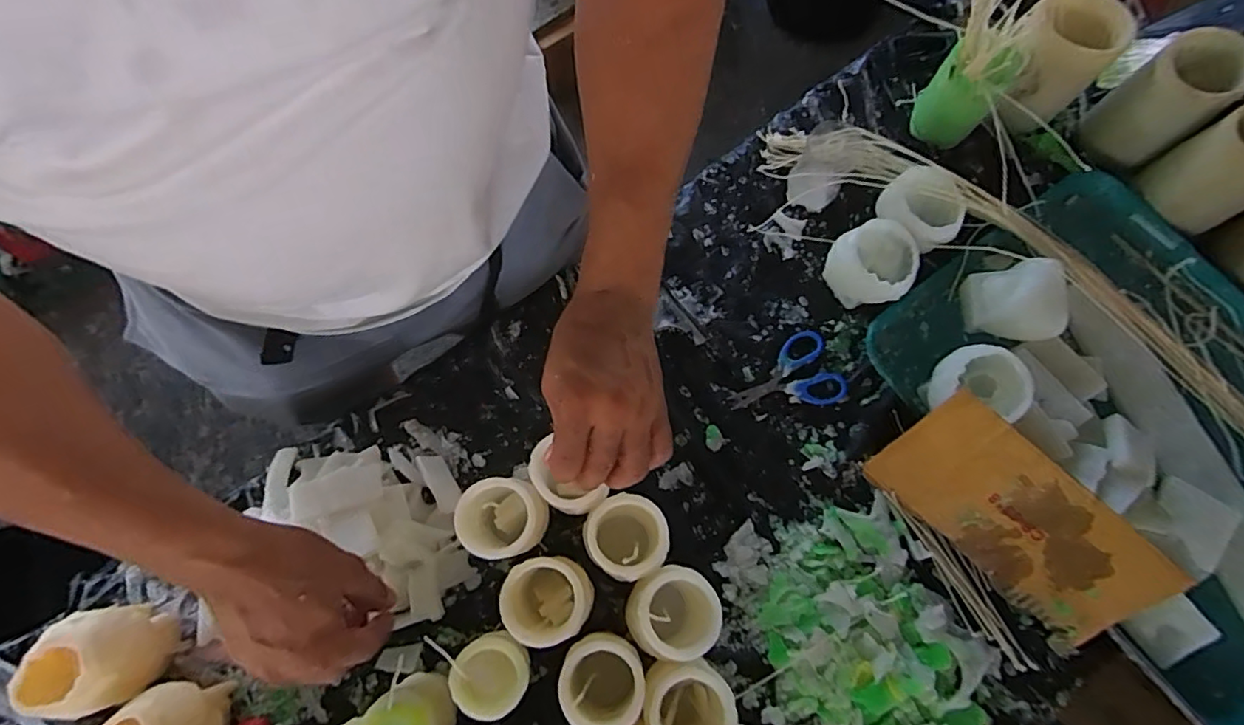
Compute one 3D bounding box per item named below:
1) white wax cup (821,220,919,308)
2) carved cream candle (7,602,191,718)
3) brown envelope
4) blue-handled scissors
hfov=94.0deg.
[{"bbox_3d":[0.249,-0.097,0.577,0.063,0.061,0.077,-40,77,-11],"label":"white wax cup"},{"bbox_3d":[-0.408,0.233,0.461,0.070,0.085,0.070,-9,73,-3],"label":"carved cream candle"},{"bbox_3d":[0.338,0.131,0.497,0.215,0.115,0.020,41,34,15],"label":"brown envelope"},{"bbox_3d":[0.160,0.018,0.581,0.114,0.006,0.076,-21,74,-6],"label":"blue-handled scissors"}]

